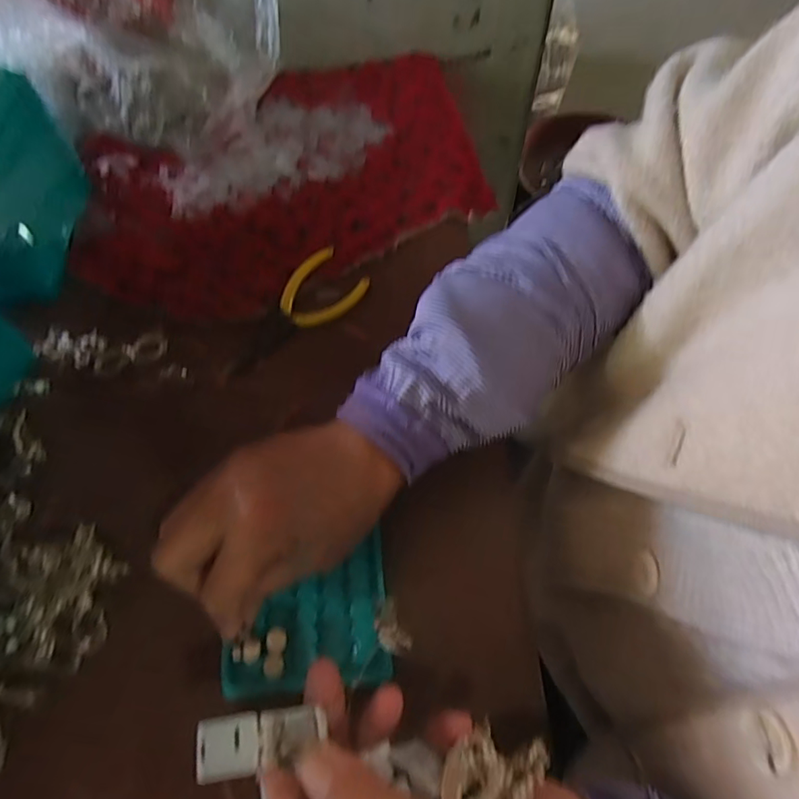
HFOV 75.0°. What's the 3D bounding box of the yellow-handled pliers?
[{"bbox_3d":[-0.075,-0.059,0.387,0.047,0.019,0.116,37,71,17],"label":"yellow-handled pliers"}]

